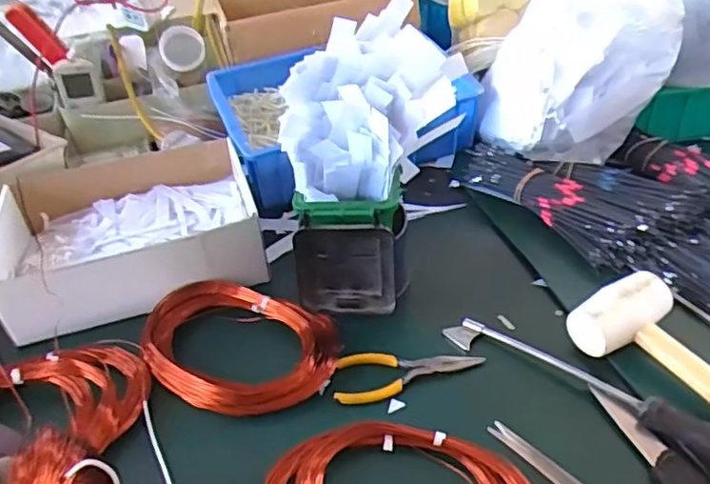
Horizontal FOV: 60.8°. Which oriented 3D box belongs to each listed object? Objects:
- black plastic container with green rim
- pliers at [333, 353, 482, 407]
[{"bbox_3d":[-0.002,0.007,0.524,0.096,0.116,0.080,-1,39,4],"label":"black plastic container with green rim"},{"bbox_3d":[0.044,0.107,0.491,0.118,0.013,0.044,-5,39,-1],"label":"pliers"}]

